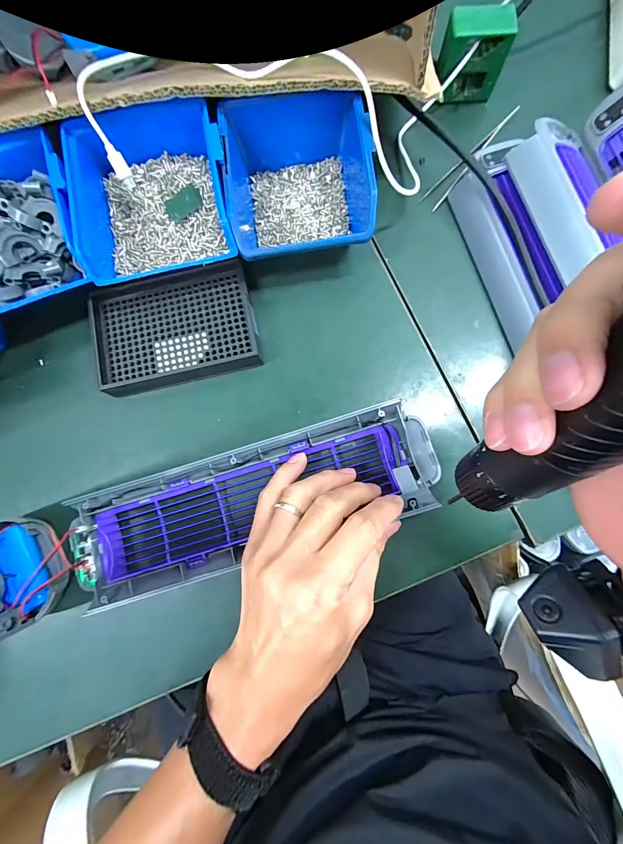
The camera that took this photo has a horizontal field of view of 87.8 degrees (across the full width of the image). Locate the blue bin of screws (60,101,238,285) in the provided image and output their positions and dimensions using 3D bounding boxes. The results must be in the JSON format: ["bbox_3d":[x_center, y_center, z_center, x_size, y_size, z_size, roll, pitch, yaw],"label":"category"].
[{"bbox_3d":[-0.127,-0.189,0.272,0.119,0.053,0.141,-12,82,1],"label":"blue bin of screws"}]

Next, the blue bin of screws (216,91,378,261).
[{"bbox_3d":[-0.008,-0.206,0.275,0.120,0.063,0.137,-5,82,2],"label":"blue bin of screws"}]

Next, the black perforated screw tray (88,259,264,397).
[{"bbox_3d":[-0.118,-0.082,0.288,0.135,0.026,0.099,-14,82,1],"label":"black perforated screw tray"}]

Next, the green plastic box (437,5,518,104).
[{"bbox_3d":[0.141,-0.323,0.291,0.054,0.058,0.031,-5,82,2],"label":"green plastic box"}]

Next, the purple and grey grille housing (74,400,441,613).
[{"bbox_3d":[-0.050,0.065,0.259,0.300,0.035,0.084,-19,82,1],"label":"purple and grey grille housing"}]

